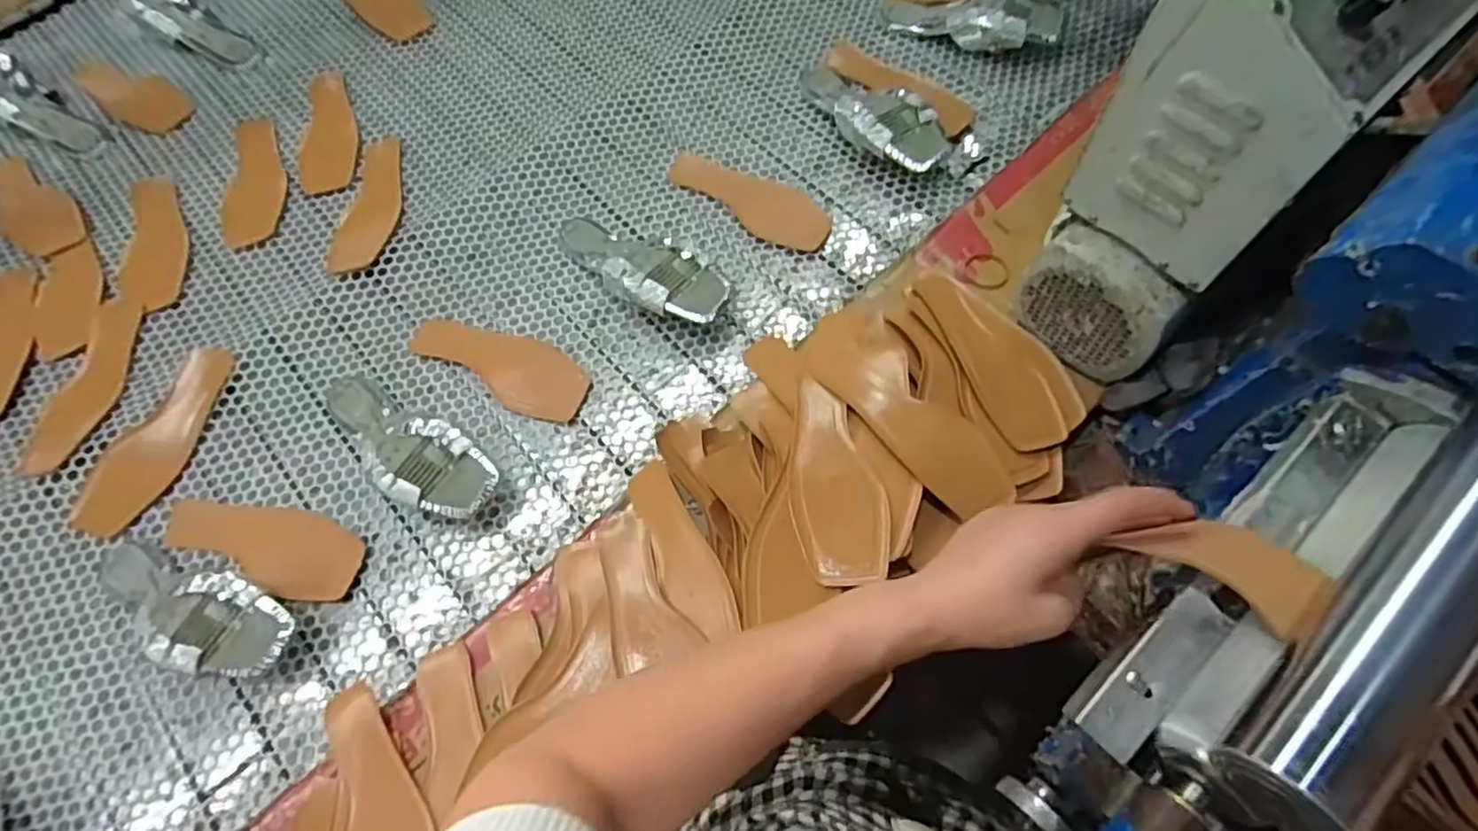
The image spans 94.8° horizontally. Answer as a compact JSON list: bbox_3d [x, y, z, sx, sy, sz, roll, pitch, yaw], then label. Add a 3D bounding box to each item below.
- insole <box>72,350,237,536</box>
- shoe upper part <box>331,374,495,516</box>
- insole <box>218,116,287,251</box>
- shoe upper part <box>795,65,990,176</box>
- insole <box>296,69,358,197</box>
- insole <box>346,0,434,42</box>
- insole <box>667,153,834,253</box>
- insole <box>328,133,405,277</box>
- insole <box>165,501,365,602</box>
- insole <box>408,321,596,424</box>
[{"bbox_3d":[-0.604,0.025,0.712,0.072,0.015,0.211,24,70,10],"label":"insole"},{"bbox_3d":[-0.342,0.027,0.676,0.229,0.065,0.077,30,71,13],"label":"shoe upper part"},{"bbox_3d":[-0.606,-0.300,0.854,0.075,0.004,0.205,-8,68,-2],"label":"insole"},{"bbox_3d":[0.164,-0.362,0.817,0.253,0.053,0.099,39,74,15],"label":"shoe upper part"},{"bbox_3d":[-0.528,-0.371,0.880,0.072,0.004,0.201,-6,68,-1],"label":"insole"},{"bbox_3d":[-0.519,-0.606,0.985,0.079,0.007,0.201,-39,72,-14],"label":"insole"},{"bbox_3d":[0.010,-0.262,0.814,0.211,0.008,0.084,30,71,13],"label":"insole"},{"bbox_3d":[-0.446,-0.260,0.830,0.071,0.004,0.201,4,68,3],"label":"insole"},{"bbox_3d":[-0.467,0.121,0.668,0.211,0.017,0.075,19,69,9],"label":"insole"},{"bbox_3d":[-0.261,-0.056,0.744,0.211,0.007,0.080,22,70,10],"label":"insole"}]

